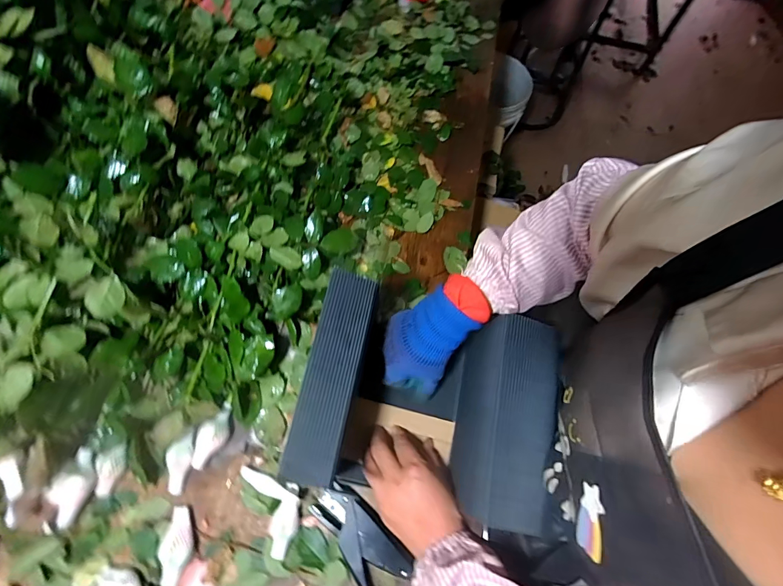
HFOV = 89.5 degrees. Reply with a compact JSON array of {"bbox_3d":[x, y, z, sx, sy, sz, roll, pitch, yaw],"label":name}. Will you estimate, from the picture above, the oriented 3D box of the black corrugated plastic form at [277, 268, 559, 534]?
[{"bbox_3d":[0.033,0.131,0.475,0.245,0.191,0.210,10,69,1],"label":"black corrugated plastic form"}]

